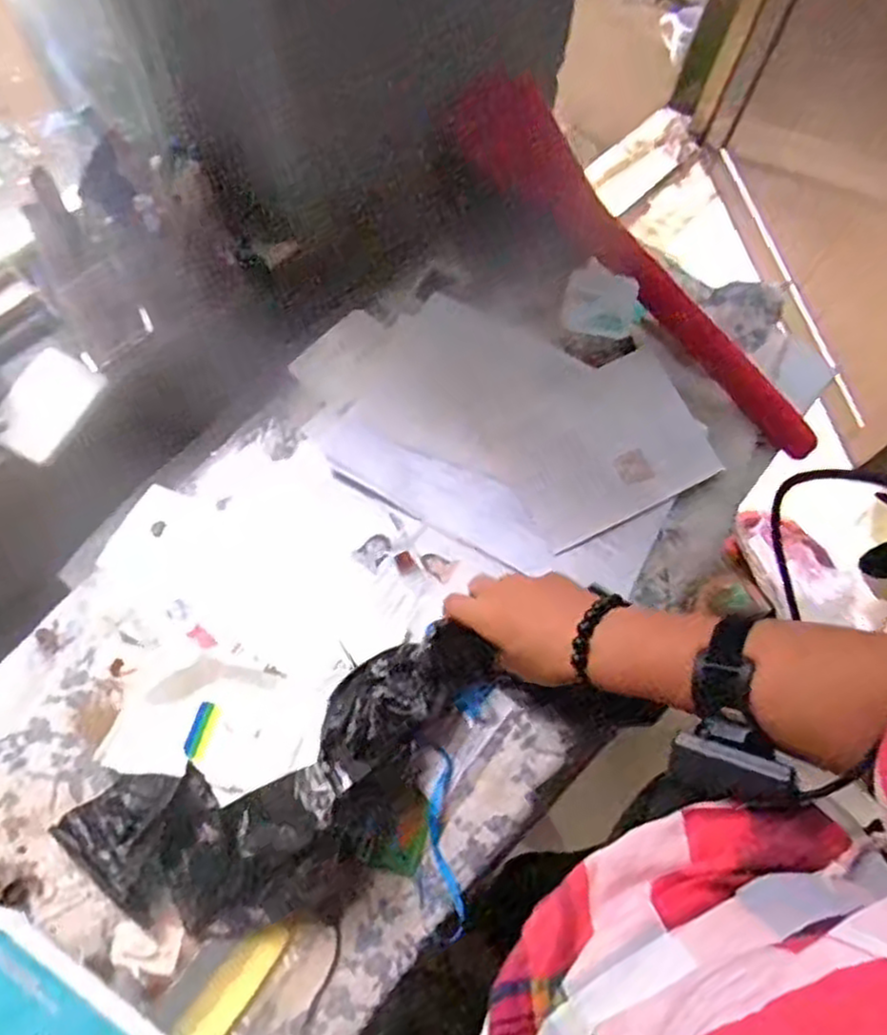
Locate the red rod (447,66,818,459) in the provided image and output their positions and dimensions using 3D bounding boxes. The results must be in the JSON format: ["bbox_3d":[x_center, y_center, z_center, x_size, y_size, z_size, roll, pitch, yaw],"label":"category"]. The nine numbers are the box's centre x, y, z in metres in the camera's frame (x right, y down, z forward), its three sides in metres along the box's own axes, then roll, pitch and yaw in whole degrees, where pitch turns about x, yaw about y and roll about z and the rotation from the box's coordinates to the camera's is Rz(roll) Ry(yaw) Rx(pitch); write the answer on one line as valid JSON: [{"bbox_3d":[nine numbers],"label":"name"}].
[{"bbox_3d":[0.184,-0.234,0.713,0.064,0.045,0.457,-42,88,-17],"label":"red rod"}]

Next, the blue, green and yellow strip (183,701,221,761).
[{"bbox_3d":[-0.185,0.163,0.579,0.017,0.004,0.042,14,68,4],"label":"blue, green and yellow strip"}]

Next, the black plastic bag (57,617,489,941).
[{"bbox_3d":[-0.101,0.193,0.555,0.327,0.090,0.140,-30,71,-13],"label":"black plastic bag"}]

